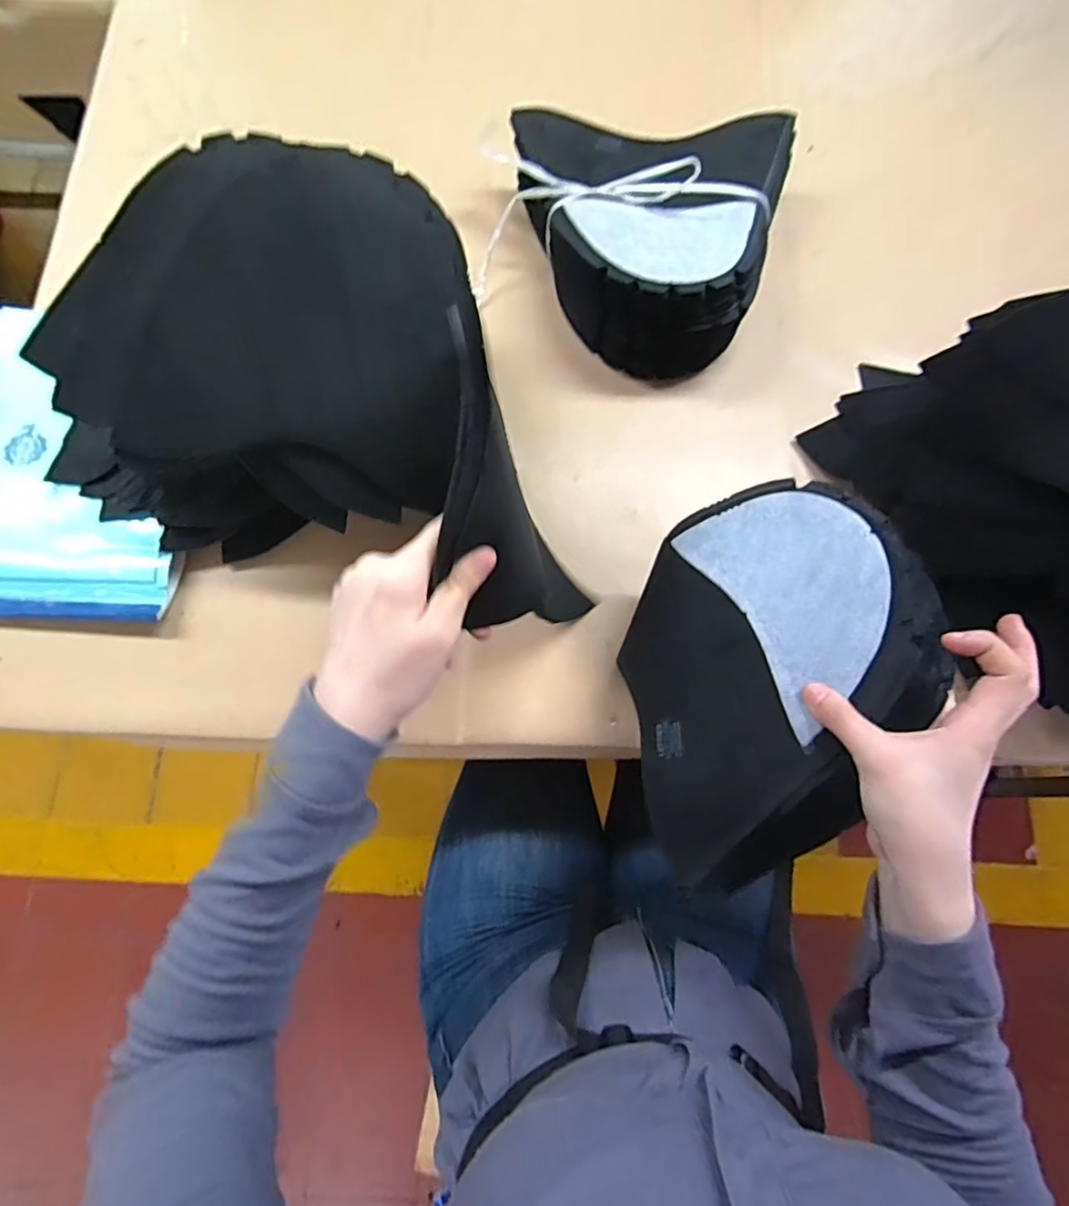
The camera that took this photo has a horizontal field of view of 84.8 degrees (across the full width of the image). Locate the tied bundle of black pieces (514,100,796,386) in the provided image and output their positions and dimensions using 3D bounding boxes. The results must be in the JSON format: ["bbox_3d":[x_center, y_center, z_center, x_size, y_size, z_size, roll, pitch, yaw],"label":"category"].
[{"bbox_3d":[0.108,-0.345,0.552,0.260,0.095,0.239,5,78,0],"label":"tied bundle of black pieces"}]

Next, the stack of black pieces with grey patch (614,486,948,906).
[{"bbox_3d":[0.150,0.053,0.381,0.164,0.098,0.249,20,78,3],"label":"stack of black pieces with grey patch"}]

